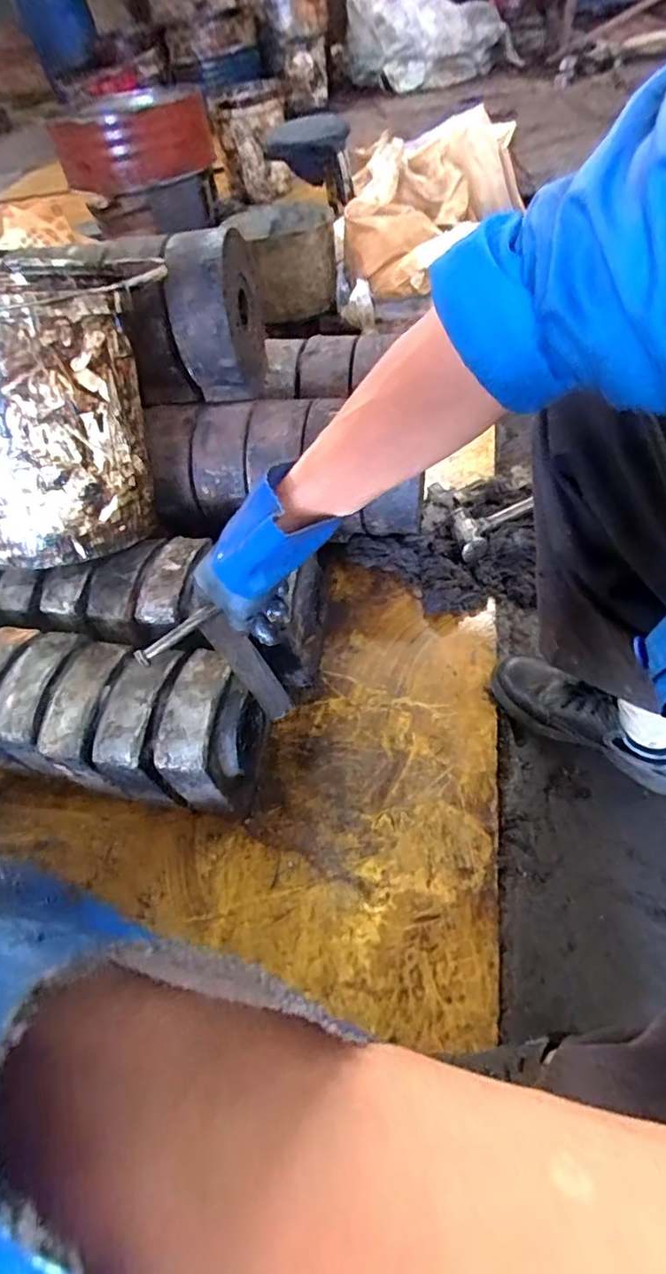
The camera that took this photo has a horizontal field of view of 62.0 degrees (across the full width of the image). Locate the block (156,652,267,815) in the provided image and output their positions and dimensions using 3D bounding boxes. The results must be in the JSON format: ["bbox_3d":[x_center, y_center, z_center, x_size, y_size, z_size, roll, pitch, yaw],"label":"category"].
[{"bbox_3d":[-0.138,0.128,0.689,0.093,0.177,0.155,8,54,16],"label":"block"}]

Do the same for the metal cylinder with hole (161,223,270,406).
[{"bbox_3d":[-0.177,-0.499,0.865,0.106,0.212,0.189,-5,52,6],"label":"metal cylinder with hole"}]

